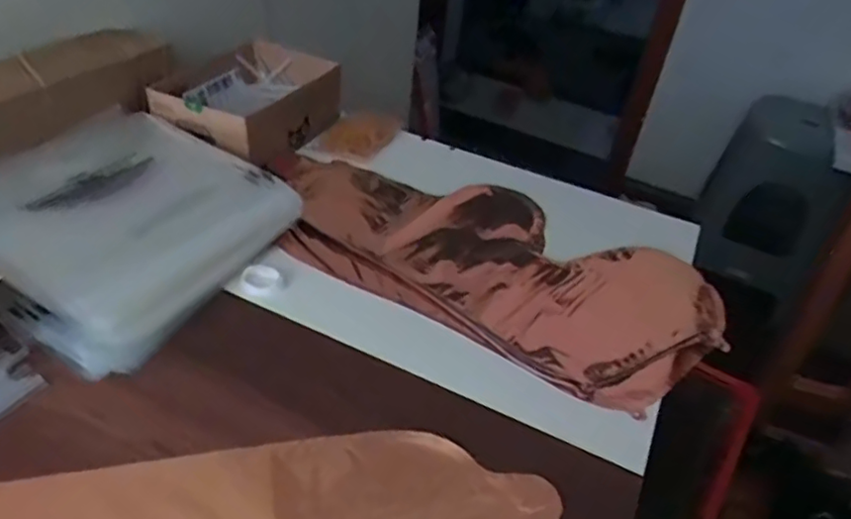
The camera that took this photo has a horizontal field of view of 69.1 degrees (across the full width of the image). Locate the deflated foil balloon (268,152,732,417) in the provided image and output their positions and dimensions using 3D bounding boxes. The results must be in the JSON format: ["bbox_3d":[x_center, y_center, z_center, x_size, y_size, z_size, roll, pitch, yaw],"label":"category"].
[{"bbox_3d":[0.047,-0.013,0.576,0.436,0.021,0.207,24,41,19],"label":"deflated foil balloon"}]

